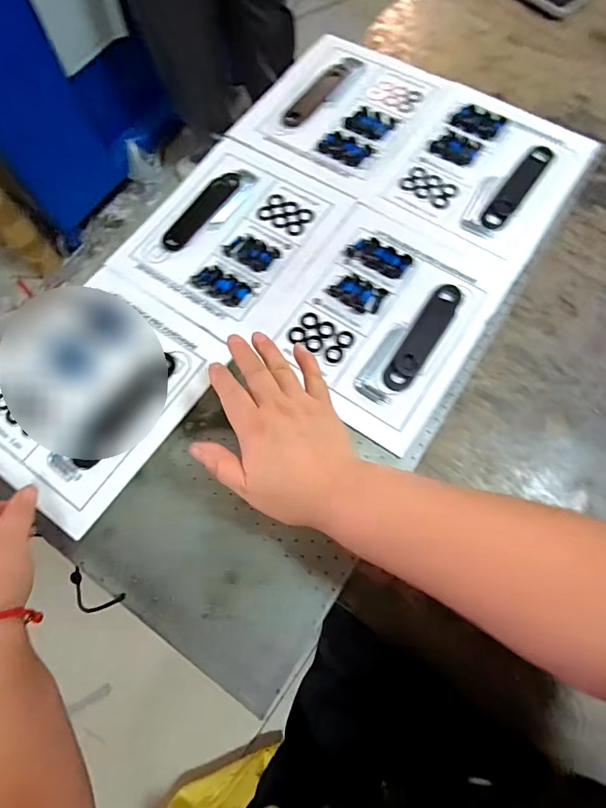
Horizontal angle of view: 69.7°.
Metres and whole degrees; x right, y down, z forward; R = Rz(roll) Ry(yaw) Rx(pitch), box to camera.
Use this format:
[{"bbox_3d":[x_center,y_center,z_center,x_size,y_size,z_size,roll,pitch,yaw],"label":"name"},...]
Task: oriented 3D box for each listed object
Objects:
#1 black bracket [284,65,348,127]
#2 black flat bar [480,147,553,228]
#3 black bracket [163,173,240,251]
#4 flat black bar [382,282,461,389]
[{"bbox_3d":[0.016,-0.393,0.549,0.029,0.004,0.122,33,71,17],"label":"black bracket"},{"bbox_3d":[0.242,-0.245,0.487,0.026,0.005,0.126,34,72,17],"label":"black flat bar"},{"bbox_3d":[-0.116,-0.223,0.498,0.031,0.004,0.121,32,71,16],"label":"black bracket"},{"bbox_3d":[0.121,-0.068,0.433,0.031,0.005,0.127,28,70,15],"label":"flat black bar"}]

